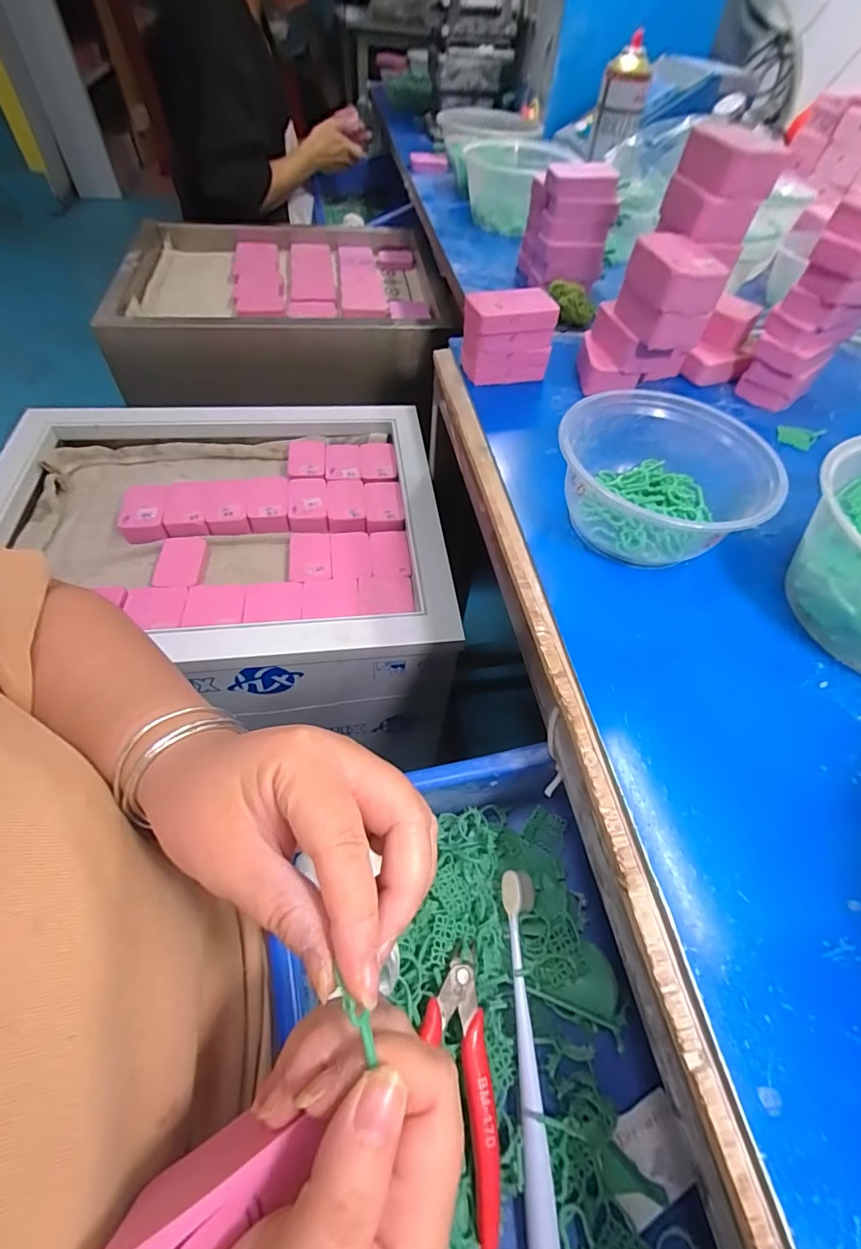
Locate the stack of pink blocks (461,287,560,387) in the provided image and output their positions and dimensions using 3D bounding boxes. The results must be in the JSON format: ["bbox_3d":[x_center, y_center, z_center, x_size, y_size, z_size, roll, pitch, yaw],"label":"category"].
[{"bbox_3d":[0.066,-0.255,0.438,0.079,0.067,0.041,-9,56,-11],"label":"stack of pink blocks"}]

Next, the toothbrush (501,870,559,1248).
[{"bbox_3d":[0.055,0.236,0.264,0.019,0.018,0.181,1,55,-4],"label":"toothbrush"}]

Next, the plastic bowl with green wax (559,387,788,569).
[{"bbox_3d":[0.148,-0.093,0.326,0.127,0.062,0.131,2,55,-3],"label":"plastic bowl with green wax"}]

